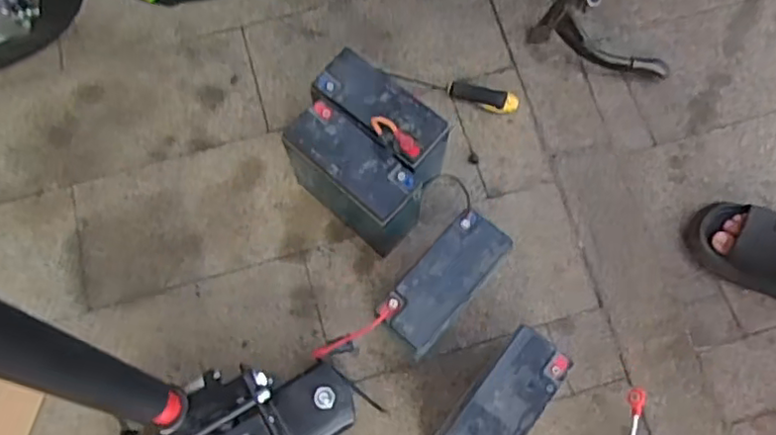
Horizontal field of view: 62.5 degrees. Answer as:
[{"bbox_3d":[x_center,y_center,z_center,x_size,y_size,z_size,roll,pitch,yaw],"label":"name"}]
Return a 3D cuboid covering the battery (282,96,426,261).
[{"bbox_3d":[-0.041,-0.051,0.856,0.175,0.171,0.087,39,76,13],"label":"battery"}]

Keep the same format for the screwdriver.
[{"bbox_3d":[0.098,-0.205,0.998,0.214,0.026,0.032,19,73,7],"label":"screwdriver"}]

